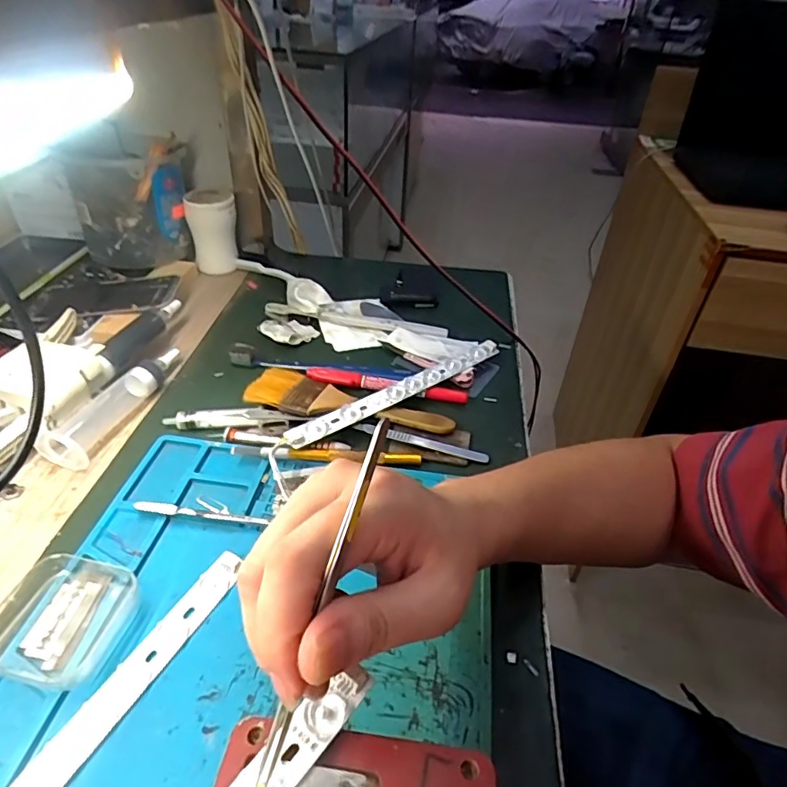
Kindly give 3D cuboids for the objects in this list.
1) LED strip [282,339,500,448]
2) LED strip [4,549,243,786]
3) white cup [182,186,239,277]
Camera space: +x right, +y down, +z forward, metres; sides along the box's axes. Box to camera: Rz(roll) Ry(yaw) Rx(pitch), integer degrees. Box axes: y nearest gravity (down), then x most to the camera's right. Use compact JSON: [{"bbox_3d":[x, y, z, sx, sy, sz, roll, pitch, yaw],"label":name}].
[{"bbox_3d":[0.007,-0.004,0.443,0.213,0.009,0.018,-24,66,-31],"label":"LED strip"},{"bbox_3d":[-0.145,0.157,0.245,0.020,0.008,0.215,20,42,18],"label":"LED strip"},{"bbox_3d":[-0.205,-0.185,0.614,0.053,0.085,0.043,-8,41,-14],"label":"white cup"}]

